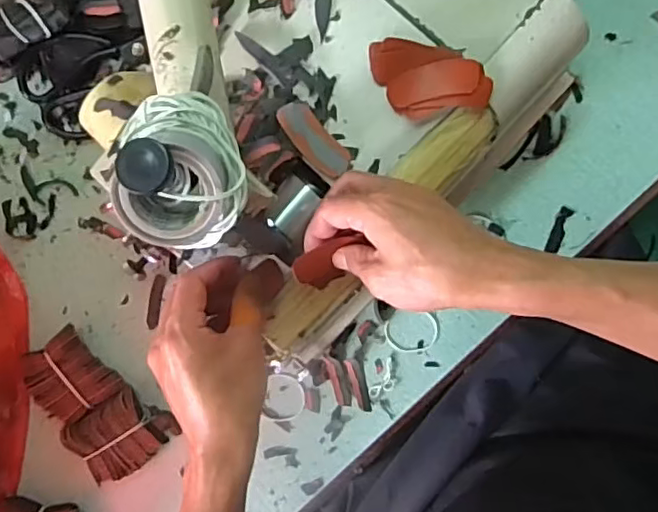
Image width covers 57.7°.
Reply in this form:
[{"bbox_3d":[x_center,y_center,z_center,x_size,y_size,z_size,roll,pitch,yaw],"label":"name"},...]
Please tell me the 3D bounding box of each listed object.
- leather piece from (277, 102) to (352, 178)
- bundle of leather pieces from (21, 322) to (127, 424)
[{"bbox_3d":[-0.011,-0.087,0.447,0.028,0.005,0.064,-41,99,-10],"label":"leather piece"},{"bbox_3d":[-0.263,0.121,0.602,0.072,0.038,0.089,-42,89,4],"label":"bundle of leather pieces"}]

